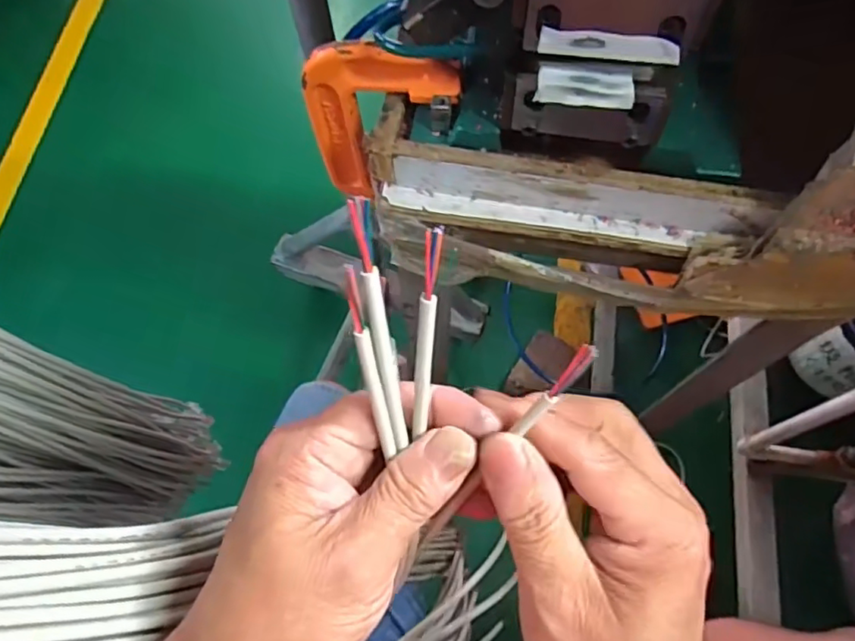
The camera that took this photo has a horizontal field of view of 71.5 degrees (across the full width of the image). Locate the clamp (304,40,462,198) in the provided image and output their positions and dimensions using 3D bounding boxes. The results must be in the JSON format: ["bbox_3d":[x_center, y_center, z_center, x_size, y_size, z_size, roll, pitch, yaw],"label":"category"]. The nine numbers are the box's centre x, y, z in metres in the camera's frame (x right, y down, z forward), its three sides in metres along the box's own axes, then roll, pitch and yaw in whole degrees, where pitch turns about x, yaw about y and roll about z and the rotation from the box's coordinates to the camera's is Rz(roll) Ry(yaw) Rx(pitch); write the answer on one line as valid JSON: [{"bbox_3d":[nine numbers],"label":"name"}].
[{"bbox_3d":[-0.026,-0.117,0.370,0.089,0.128,0.016,7,68,5],"label":"clamp"}]

